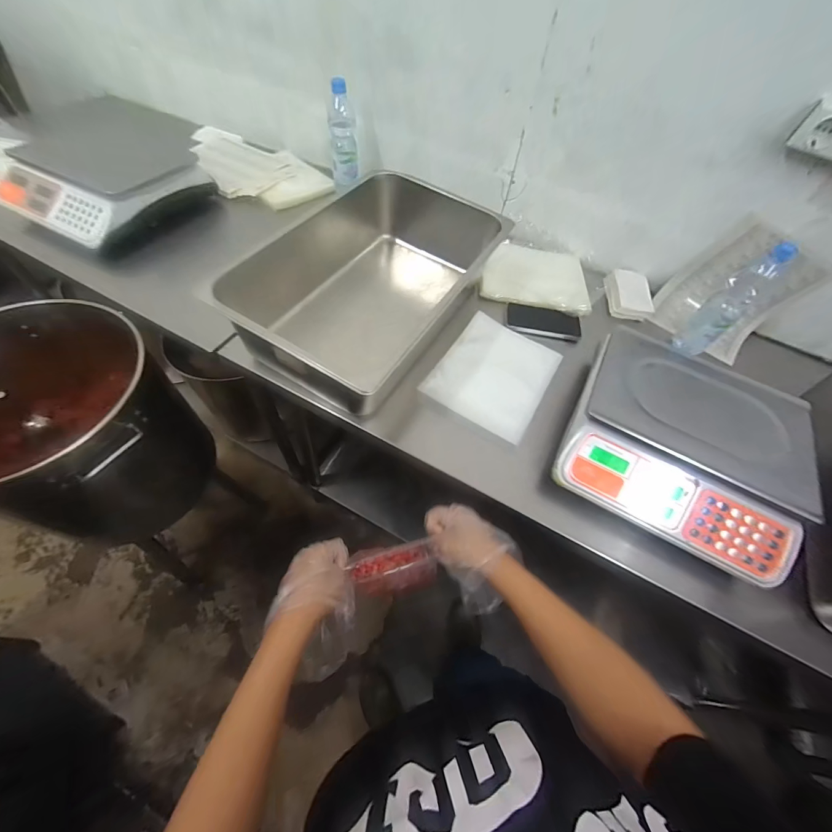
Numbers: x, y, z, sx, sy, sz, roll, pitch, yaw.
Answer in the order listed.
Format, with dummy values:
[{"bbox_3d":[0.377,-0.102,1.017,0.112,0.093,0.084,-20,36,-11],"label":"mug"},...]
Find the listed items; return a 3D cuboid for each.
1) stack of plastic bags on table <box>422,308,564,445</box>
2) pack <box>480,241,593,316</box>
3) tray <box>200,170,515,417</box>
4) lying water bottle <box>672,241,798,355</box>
[{"bbox_3d":[0.152,-0.081,0.703,0.201,0.026,0.231,32,66,10],"label":"stack of plastic bags on table"},{"bbox_3d":[0.295,-0.341,0.867,0.250,0.031,0.240,16,58,5],"label":"pack"},{"bbox_3d":[-0.079,-0.256,0.700,0.311,0.176,0.529,29,61,13],"label":"tray"},{"bbox_3d":[0.588,-0.217,0.679,0.076,0.245,0.067,-37,68,-23],"label":"lying water bottle"}]

